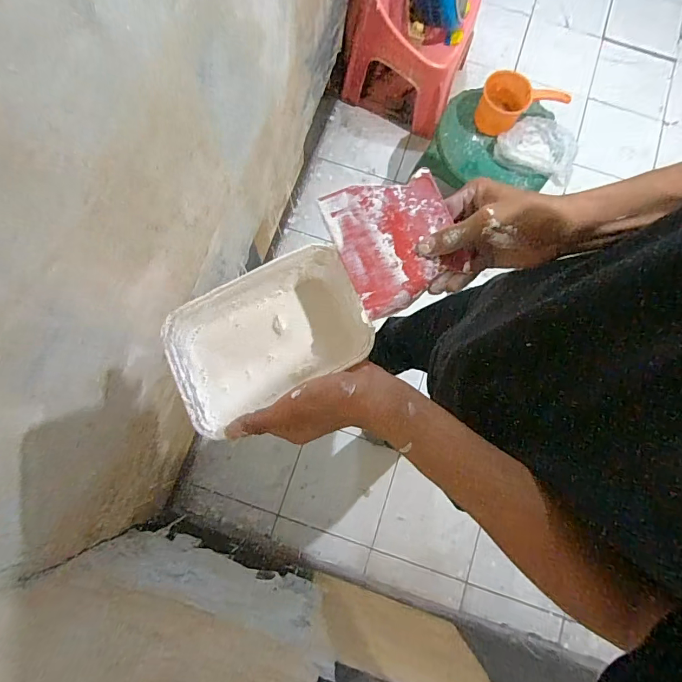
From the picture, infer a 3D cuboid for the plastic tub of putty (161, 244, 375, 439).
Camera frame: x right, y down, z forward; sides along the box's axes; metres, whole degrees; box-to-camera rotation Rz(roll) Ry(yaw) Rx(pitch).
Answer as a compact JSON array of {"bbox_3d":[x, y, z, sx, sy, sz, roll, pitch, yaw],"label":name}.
[{"bbox_3d":[-0.064,-0.003,0.376,0.170,0.052,0.107,-25,76,-8],"label":"plastic tub of putty"}]

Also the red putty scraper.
[{"bbox_3d":[0.049,-0.090,0.374,0.102,0.005,0.117,-20,82,-4],"label":"red putty scraper"}]

